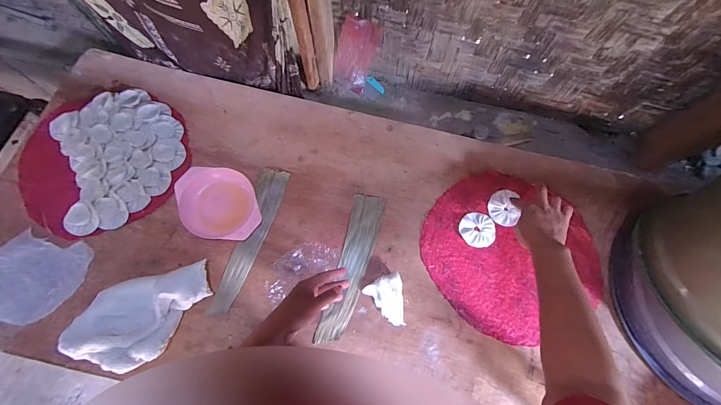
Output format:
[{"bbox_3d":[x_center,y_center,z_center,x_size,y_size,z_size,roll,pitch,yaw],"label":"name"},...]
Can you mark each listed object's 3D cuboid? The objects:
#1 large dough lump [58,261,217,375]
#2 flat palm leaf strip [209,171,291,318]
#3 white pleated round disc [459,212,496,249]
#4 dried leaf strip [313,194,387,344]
[{"bbox_3d":[-0.383,0.207,0.569,0.242,0.060,0.142,-26,74,-8],"label":"large dough lump"},{"bbox_3d":[-0.223,0.072,0.647,0.054,0.010,0.306,16,72,4],"label":"flat palm leaf strip"},{"bbox_3d":[0.244,0.057,0.662,0.073,0.004,0.073,16,72,3],"label":"white pleated round disc"},{"bbox_3d":[-0.016,0.126,0.633,0.064,0.005,0.297,16,73,4],"label":"dried leaf strip"}]

